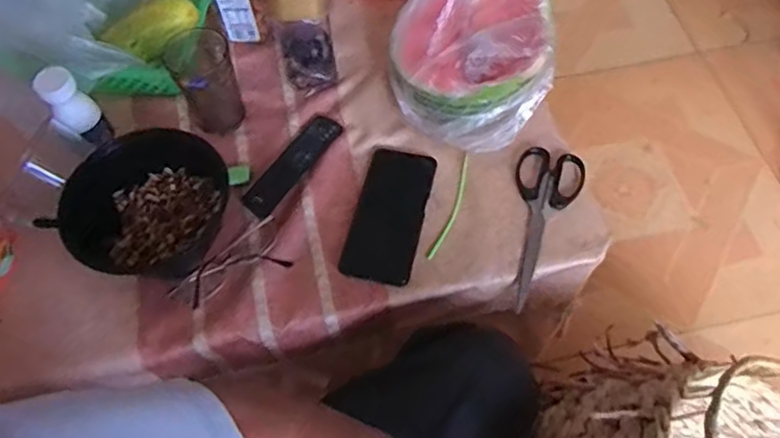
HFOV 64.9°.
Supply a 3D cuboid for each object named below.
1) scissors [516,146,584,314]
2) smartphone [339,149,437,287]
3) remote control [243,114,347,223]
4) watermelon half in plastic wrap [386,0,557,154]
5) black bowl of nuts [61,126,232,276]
[{"bbox_3d":[0.166,0.005,0.671,0.072,0.011,0.191,12,62,10],"label":"scissors"},{"bbox_3d":[0.000,-0.007,0.685,0.075,0.005,0.168,11,62,9],"label":"smartphone"},{"bbox_3d":[-0.113,-0.066,0.708,0.040,0.017,0.148,29,66,18],"label":"remote control"},{"bbox_3d":[0.092,-0.190,0.673,0.173,0.137,0.165,18,63,13],"label":"watermelon half in plastic wrap"},{"bbox_3d":[-0.253,-0.020,0.657,0.154,0.072,0.151,-1,61,2],"label":"black bowl of nuts"}]

